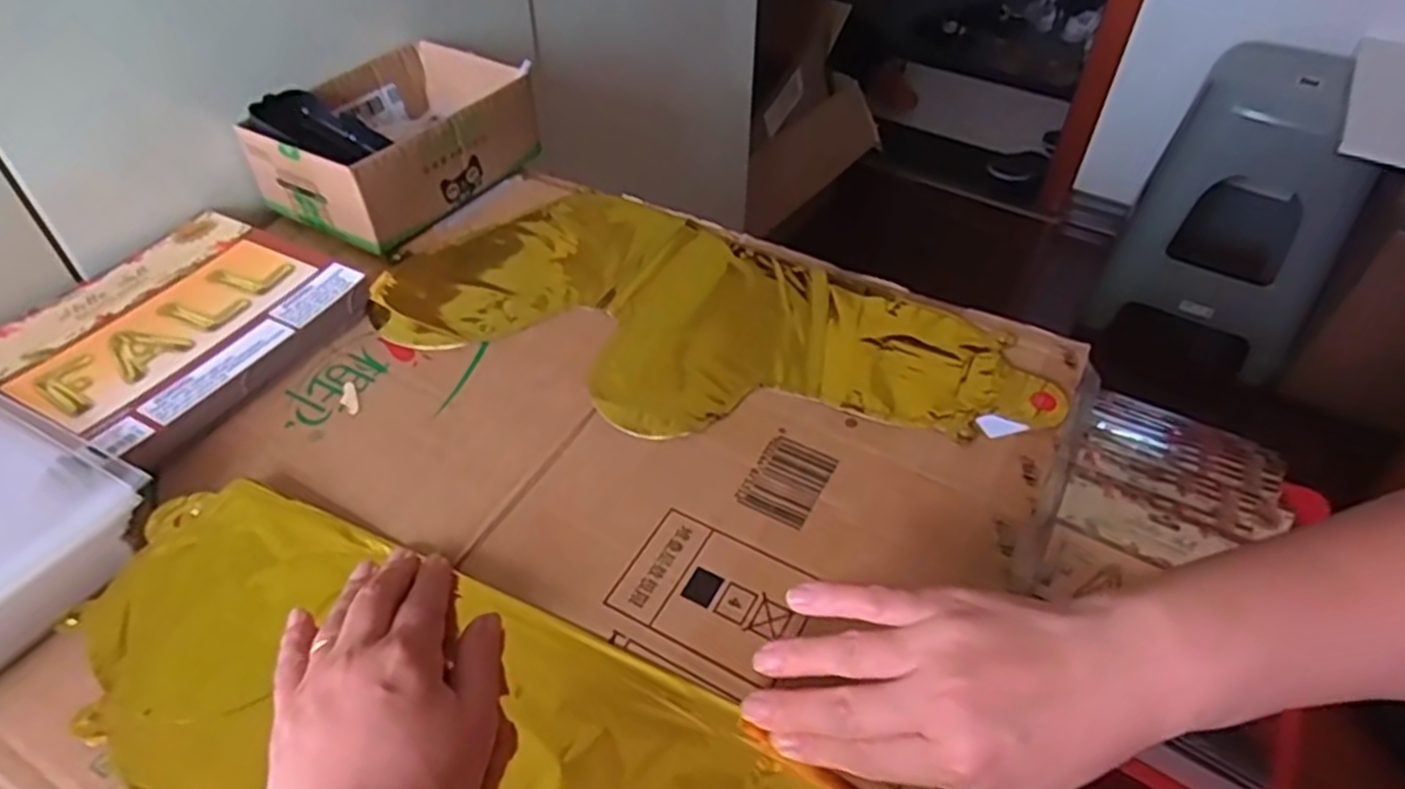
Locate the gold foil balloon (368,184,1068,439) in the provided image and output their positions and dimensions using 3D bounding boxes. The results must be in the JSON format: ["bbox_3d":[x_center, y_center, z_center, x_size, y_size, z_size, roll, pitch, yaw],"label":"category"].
[{"bbox_3d":[0.003,-0.049,0.525,0.415,0.011,0.199,21,49,19],"label":"gold foil balloon"}]

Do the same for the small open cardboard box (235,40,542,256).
[{"bbox_3d":[-0.235,-0.198,0.621,0.140,0.069,0.184,24,50,21],"label":"small open cardboard box"}]

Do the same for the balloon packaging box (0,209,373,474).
[{"bbox_3d":[-0.336,-0.044,0.517,0.173,0.024,0.182,22,49,20],"label":"balloon packaging box"}]

